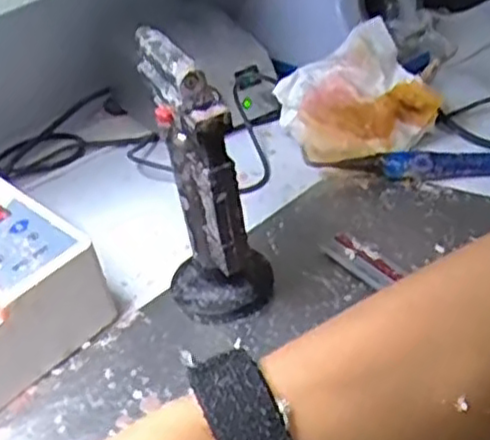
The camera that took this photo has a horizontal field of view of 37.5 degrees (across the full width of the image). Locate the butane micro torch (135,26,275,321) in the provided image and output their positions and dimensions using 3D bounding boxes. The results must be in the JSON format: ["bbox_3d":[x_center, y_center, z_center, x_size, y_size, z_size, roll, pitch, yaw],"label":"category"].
[{"bbox_3d":[-0.021,-0.016,0.385,0.057,0.148,0.059,-9,37,0],"label":"butane micro torch"}]

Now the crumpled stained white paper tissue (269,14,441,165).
[{"bbox_3d":[0.084,-0.086,0.533,0.102,0.061,0.093,-27,41,-22],"label":"crumpled stained white paper tissue"}]

